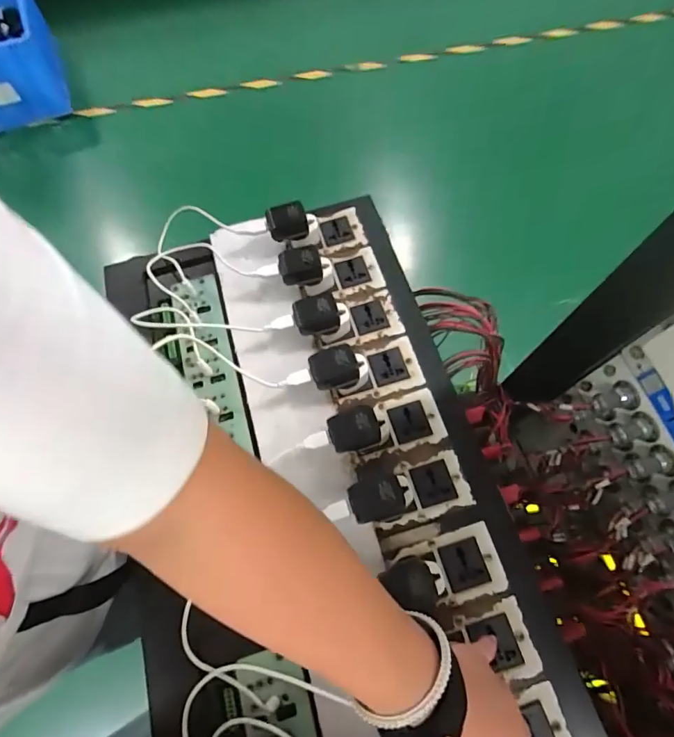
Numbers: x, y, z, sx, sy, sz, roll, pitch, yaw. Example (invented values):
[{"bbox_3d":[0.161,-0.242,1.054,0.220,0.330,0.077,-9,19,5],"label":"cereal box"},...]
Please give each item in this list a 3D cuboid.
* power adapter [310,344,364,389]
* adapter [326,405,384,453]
[{"bbox_3d":[0.000,0.001,0.470,0.054,0.029,0.039,-14,68,-6],"label":"power adapter"},{"bbox_3d":[0.019,0.062,0.443,0.054,0.028,0.038,-8,68,-4],"label":"adapter"}]

